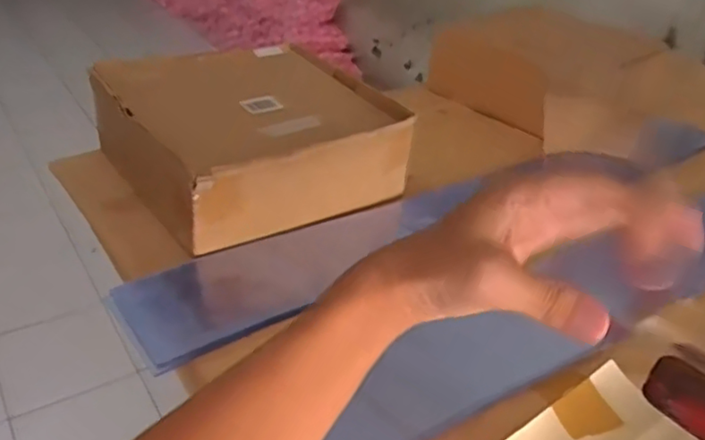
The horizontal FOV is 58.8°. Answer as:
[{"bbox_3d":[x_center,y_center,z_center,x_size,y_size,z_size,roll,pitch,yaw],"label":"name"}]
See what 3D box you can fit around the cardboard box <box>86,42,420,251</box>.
[{"bbox_3d":[-0.114,-0.108,0.700,0.294,0.084,0.323,-20,41,-34],"label":"cardboard box"}]

